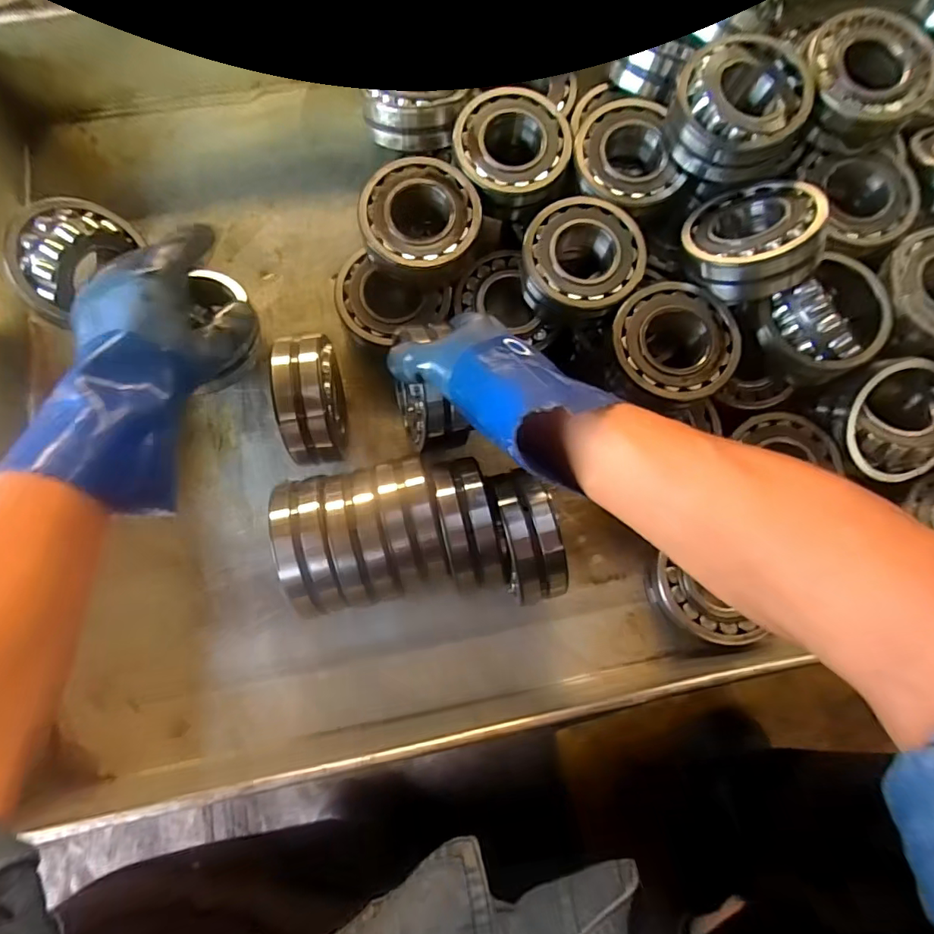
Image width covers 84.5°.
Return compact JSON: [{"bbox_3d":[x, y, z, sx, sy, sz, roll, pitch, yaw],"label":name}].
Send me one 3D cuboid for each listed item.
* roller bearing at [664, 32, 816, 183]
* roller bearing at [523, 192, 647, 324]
[{"bbox_3d":[0.257,-0.331,0.482,0.108,0.070,0.107,0,80,0],"label":"roller bearing"},{"bbox_3d":[0.112,-0.203,0.505,0.112,0.047,0.109,0,80,0],"label":"roller bearing"}]

